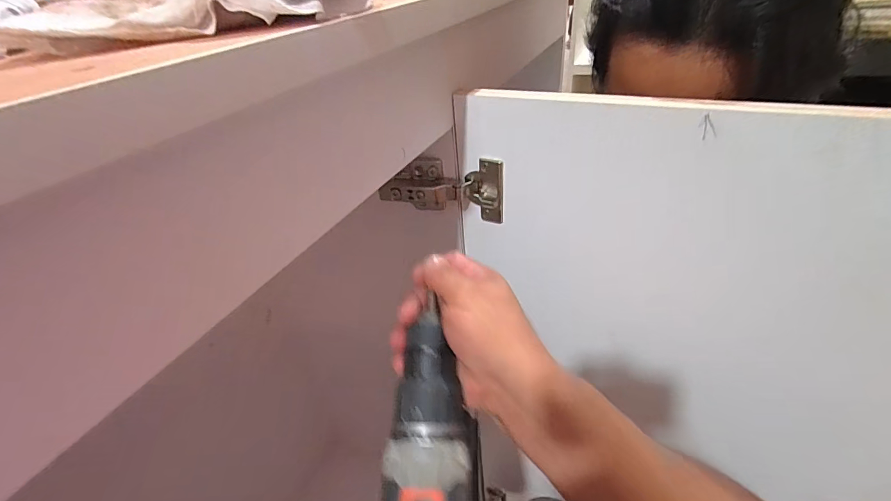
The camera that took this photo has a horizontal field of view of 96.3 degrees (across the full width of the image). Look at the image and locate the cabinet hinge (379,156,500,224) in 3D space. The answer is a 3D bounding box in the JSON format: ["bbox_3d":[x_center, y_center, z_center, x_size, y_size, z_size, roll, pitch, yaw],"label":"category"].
[{"bbox_3d":[-0.003,-0.059,0.378,0.113,0.053,0.037,-1,37,7],"label":"cabinet hinge"}]

